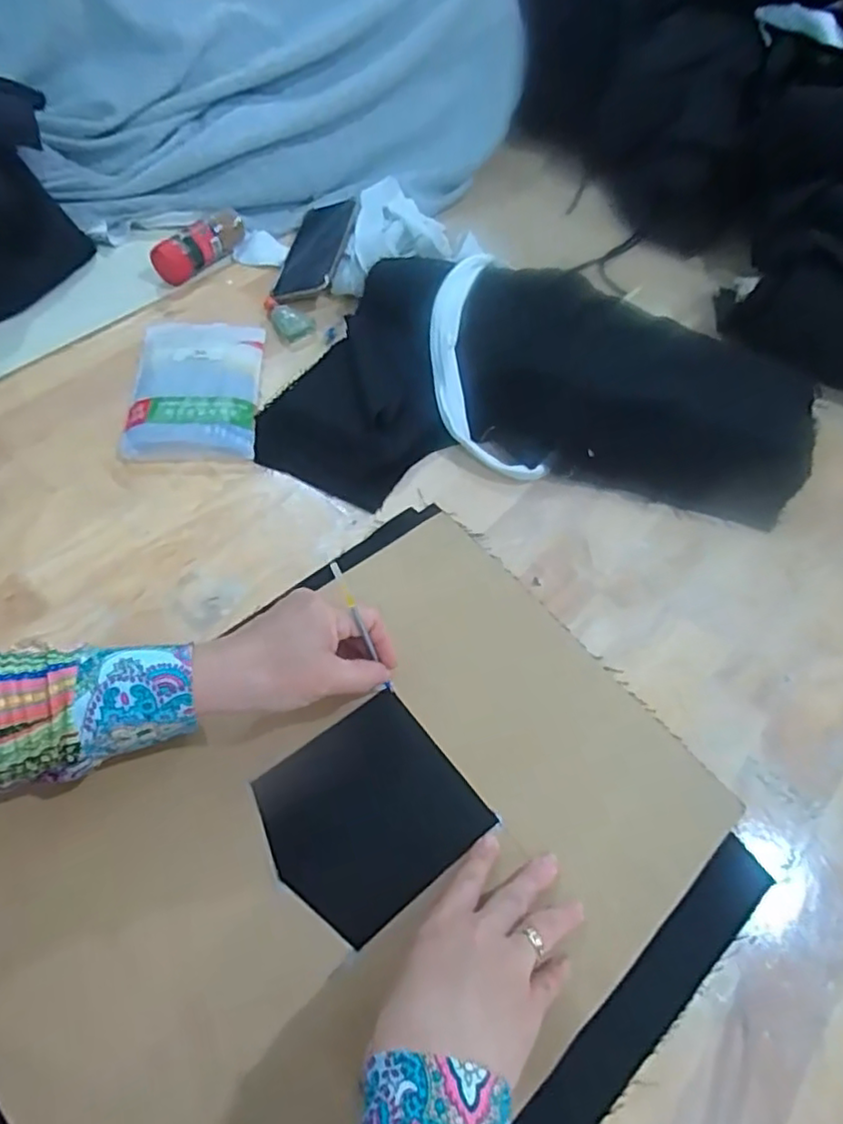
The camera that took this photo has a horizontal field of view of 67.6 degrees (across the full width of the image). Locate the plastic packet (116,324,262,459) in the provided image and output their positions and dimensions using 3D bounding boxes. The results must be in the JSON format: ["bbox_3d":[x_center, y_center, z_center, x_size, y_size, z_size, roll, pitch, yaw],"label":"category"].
[{"bbox_3d":[-0.211,-0.166,0.591,0.113,0.020,0.179,-2,57,-5],"label":"plastic packet"}]

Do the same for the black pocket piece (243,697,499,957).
[{"bbox_3d":[-0.034,0.158,0.400,0.119,0.006,0.114,-33,65,-22],"label":"black pocket piece"}]

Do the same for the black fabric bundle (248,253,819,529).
[{"bbox_3d":[0.104,-0.177,0.582,0.481,0.079,0.271,2,57,-2],"label":"black fabric bundle"}]

